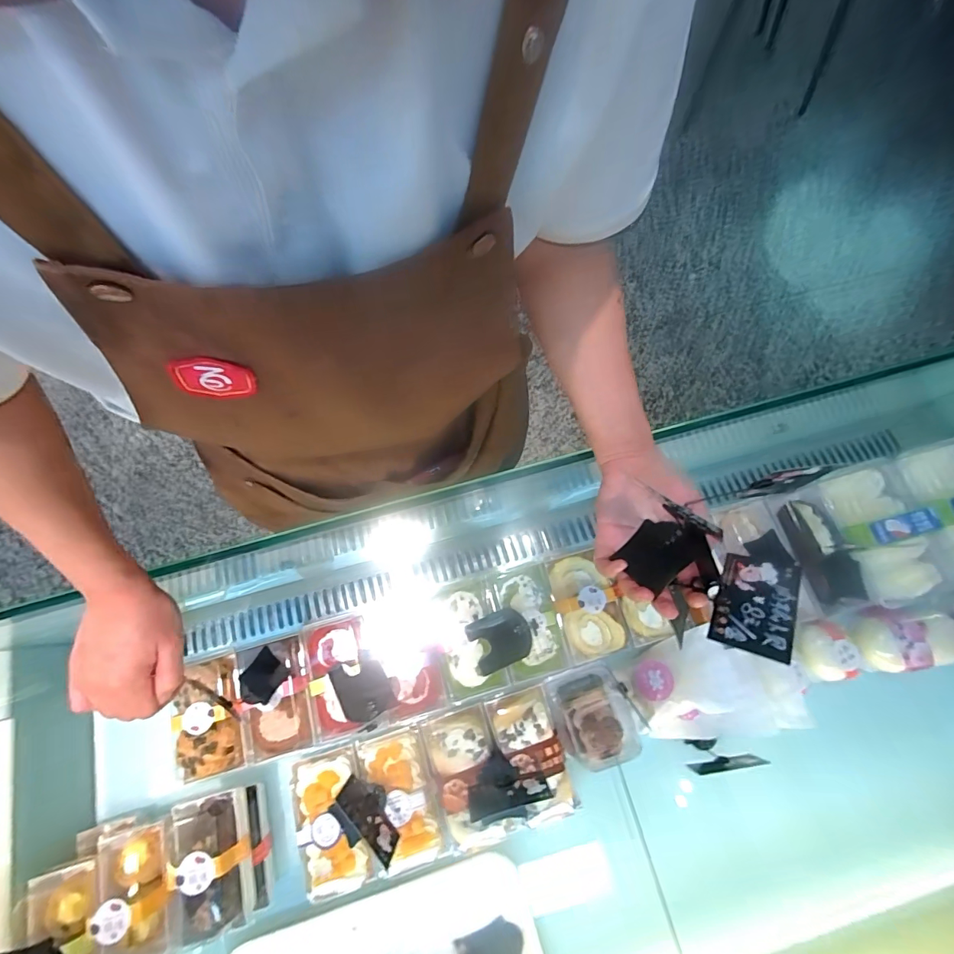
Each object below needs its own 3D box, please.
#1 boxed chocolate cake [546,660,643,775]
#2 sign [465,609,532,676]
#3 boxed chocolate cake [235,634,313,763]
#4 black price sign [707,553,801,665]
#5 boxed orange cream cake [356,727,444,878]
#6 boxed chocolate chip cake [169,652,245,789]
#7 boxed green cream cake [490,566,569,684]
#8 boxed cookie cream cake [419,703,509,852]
[{"bbox_3d":[0.152,0.315,0.579,0.097,0.085,0.106,-16,74,-4],"label":"boxed chocolate cake"},{"bbox_3d":[0.032,0.227,0.600,0.082,0.014,0.072,-17,90,-5],"label":"sign"},{"bbox_3d":[-0.276,0.299,0.592,0.094,0.048,0.147,-18,74,-5],"label":"boxed chocolate cake"},{"bbox_3d":[0.222,0.099,0.347,0.052,0.009,0.084,9,49,34],"label":"black price sign"},{"bbox_3d":[-0.097,0.415,0.564,0.091,0.056,0.152,-14,74,-4],"label":"boxed orange cream cake"},{"bbox_3d":[-0.360,0.321,0.581,0.082,0.041,0.142,-17,74,-5],"label":"boxed chocolate chip cake"},{"bbox_3d":[0.073,0.204,0.616,0.085,0.038,0.151,-12,74,-3],"label":"boxed green cream cake"},{"bbox_3d":[-0.016,0.389,0.568,0.088,0.059,0.151,-15,74,-4],"label":"boxed cookie cream cake"}]

